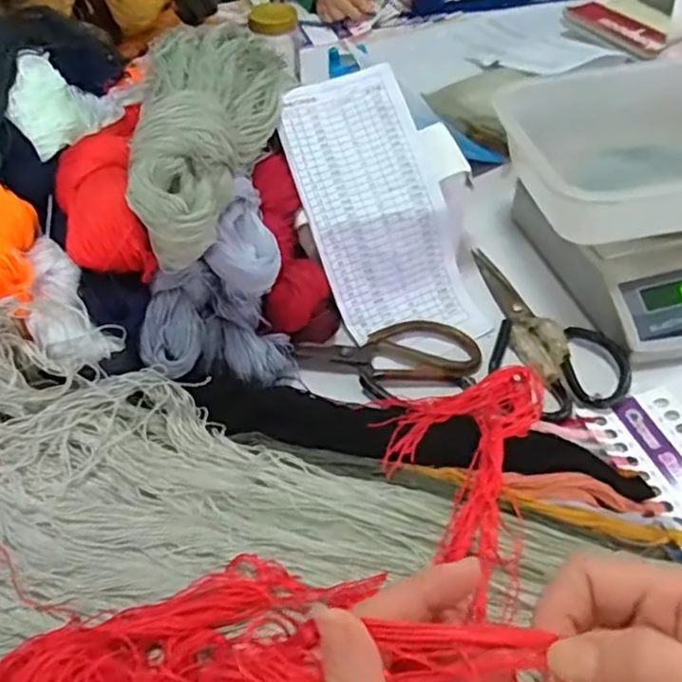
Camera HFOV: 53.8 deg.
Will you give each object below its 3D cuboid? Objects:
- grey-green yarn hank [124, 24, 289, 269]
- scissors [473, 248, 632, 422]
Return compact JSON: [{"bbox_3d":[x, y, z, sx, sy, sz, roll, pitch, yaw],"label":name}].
[{"bbox_3d":[-0.103,-0.200,0.577,0.093,0.097,0.369,-1,49,3],"label":"grey-green yarn hank"},{"bbox_3d":[0.164,-0.019,0.599,0.087,0.020,0.207,-20,51,-14],"label":"scissors"}]

